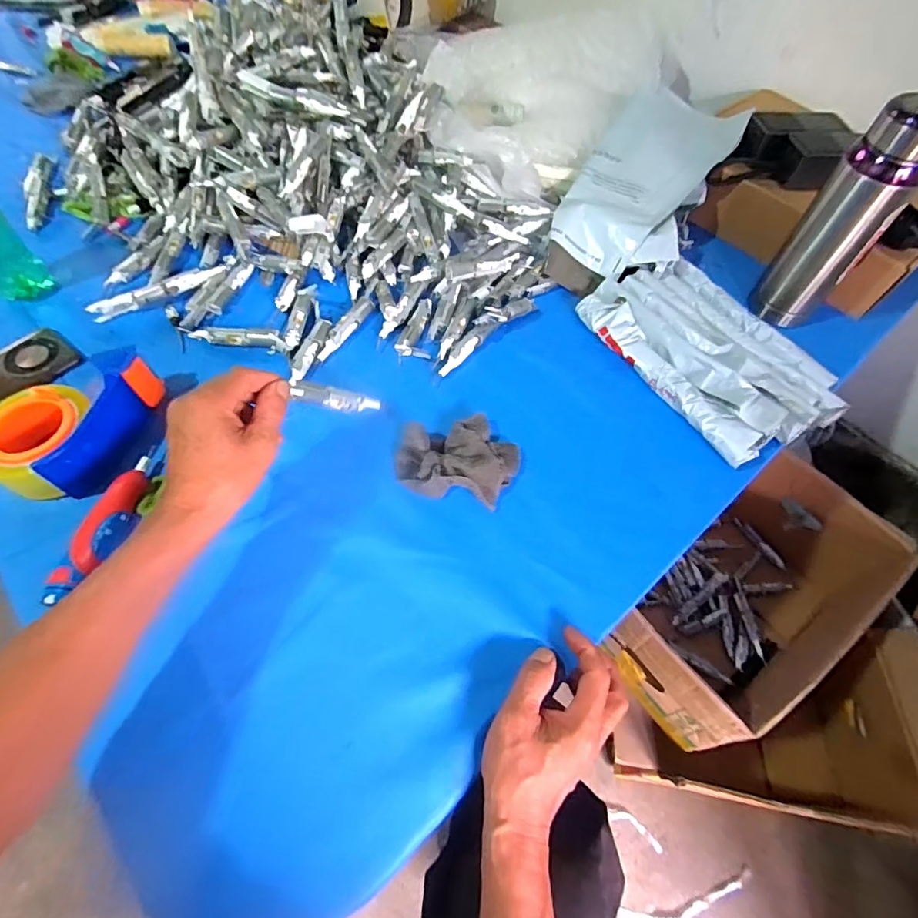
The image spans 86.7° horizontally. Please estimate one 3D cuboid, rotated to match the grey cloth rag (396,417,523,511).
[{"bbox_3d":[-0.001,-0.005,0.493,0.117,0.038,0.105,27,61,13],"label":"grey cloth rag"}]

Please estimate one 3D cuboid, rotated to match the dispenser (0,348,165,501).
[{"bbox_3d":[-0.385,-0.039,0.485,0.098,0.069,0.160,20,60,8],"label":"dispenser"}]

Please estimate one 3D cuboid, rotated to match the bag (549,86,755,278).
[{"bbox_3d":[0.257,-0.392,0.664,0.175,0.093,0.307,27,65,13],"label":"bag"}]

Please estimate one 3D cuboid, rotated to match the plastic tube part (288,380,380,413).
[{"bbox_3d":[-0.117,-0.059,0.478,0.015,0.103,0.018,-44,63,27],"label":"plastic tube part"}]

